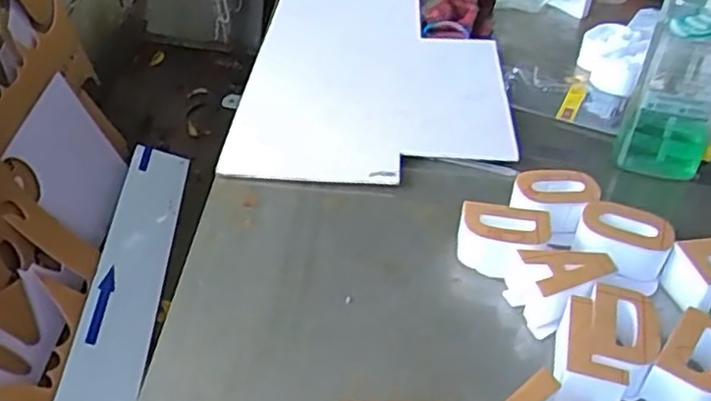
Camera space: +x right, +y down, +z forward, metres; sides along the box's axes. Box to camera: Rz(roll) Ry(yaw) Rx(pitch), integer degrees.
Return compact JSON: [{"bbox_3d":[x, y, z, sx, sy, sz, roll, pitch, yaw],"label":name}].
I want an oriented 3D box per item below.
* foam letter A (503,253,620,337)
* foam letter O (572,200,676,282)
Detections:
[{"bbox_3d":[0.192,0.077,0.633,0.087,0.051,0.061,-13,43,-18],"label":"foam letter A"},{"bbox_3d":[0.264,0.040,0.679,0.085,0.044,0.059,21,43,20],"label":"foam letter O"}]

